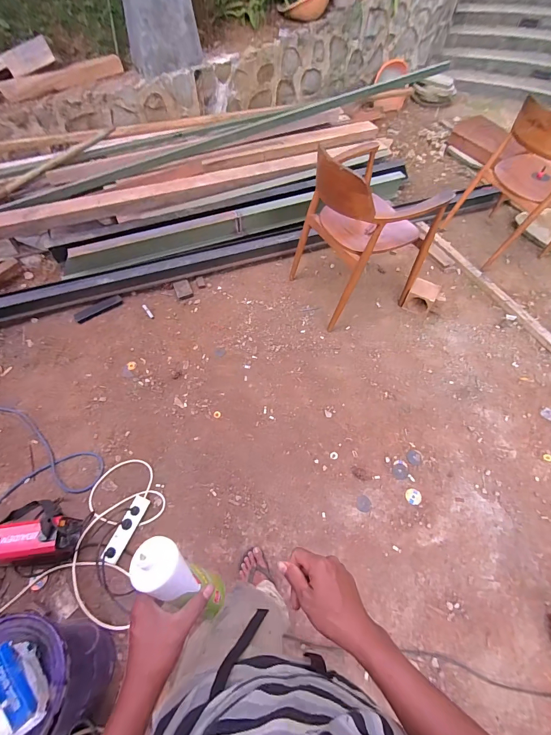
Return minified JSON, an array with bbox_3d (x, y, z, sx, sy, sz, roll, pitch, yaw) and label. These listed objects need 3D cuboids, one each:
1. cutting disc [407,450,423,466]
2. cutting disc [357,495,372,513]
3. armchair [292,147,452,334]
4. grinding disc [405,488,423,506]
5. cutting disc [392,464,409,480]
[{"bbox_3d":[0.627,0.406,1.475,0.070,0.005,0.071,1,56,-2],"label":"cutting disc"},{"bbox_3d":[0.373,0.574,1.381,0.064,0.008,0.066,1,56,-2],"label":"cutting disc"},{"bbox_3d":[0.437,-0.715,1.719,0.496,0.718,0.568,-21,60,-16],"label":"armchair"},{"bbox_3d":[0.588,0.549,1.392,0.067,0.005,0.065,0,59,-1],"label":"grinding disc"},{"bbox_3d":[0.553,0.460,1.447,0.065,0.004,0.066,0,59,-1],"label":"cutting disc"}]

